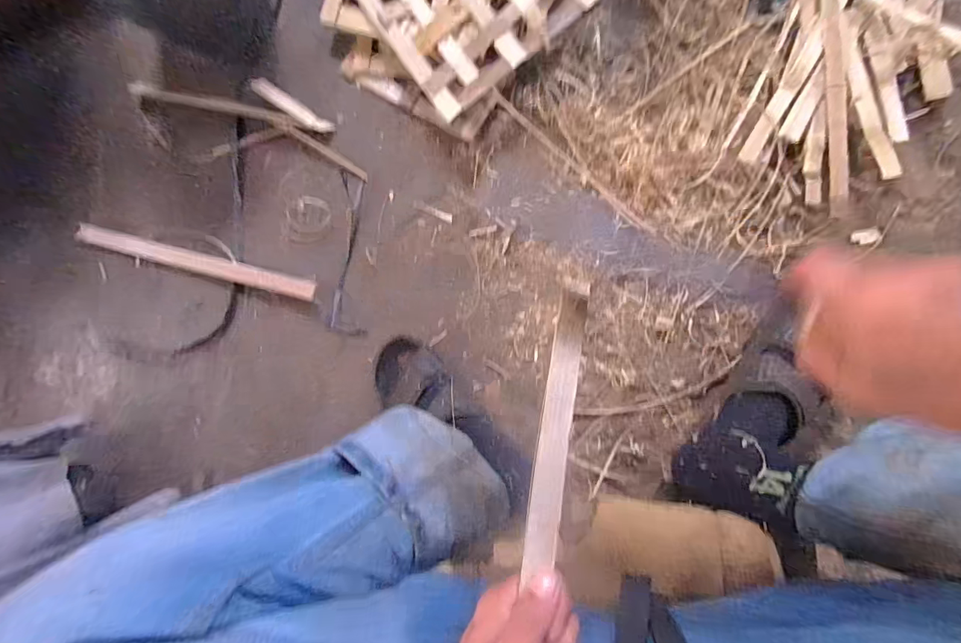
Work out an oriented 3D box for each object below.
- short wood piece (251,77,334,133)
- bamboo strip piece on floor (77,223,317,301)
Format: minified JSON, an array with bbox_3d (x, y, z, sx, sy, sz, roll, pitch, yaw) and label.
[{"bbox_3d":[-0.263,-0.301,0.615,0.121,0.012,0.023,32,97,-9],"label":"short wood piece"},{"bbox_3d":[-0.429,-0.088,0.655,0.394,0.017,0.030,14,95,8],"label":"bamboo strip piece on floor"}]

